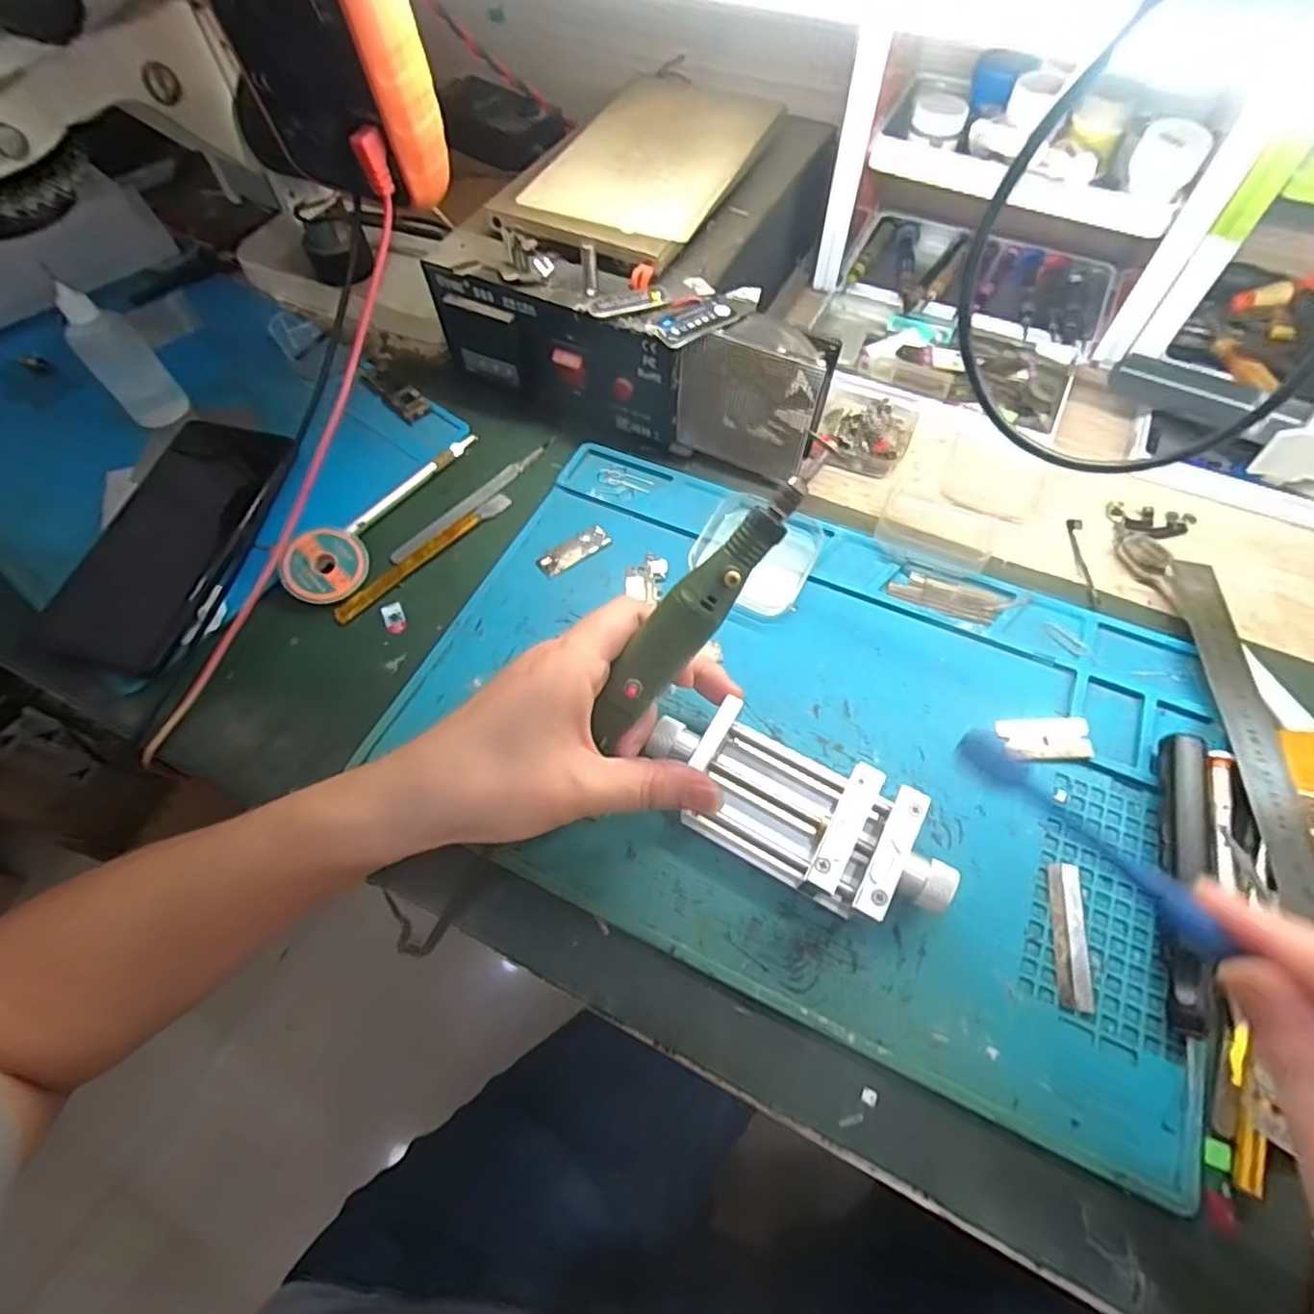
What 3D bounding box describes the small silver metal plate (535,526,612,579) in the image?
[{"bbox_3d":[-0.048,-0.061,0.369,0.042,0.004,0.016,-30,65,-14],"label":"small silver metal plate"}]

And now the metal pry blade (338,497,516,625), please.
[{"bbox_3d":[-0.134,-0.059,0.372,0.014,0.005,0.118,41,70,21],"label":"metal pry blade"}]

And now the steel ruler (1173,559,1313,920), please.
[{"bbox_3d":[0.285,0.029,0.309,0.028,0.004,0.214,8,62,-1],"label":"steel ruler"}]

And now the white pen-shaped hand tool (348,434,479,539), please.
[{"bbox_3d":[-0.151,-0.110,0.402,0.009,0.008,0.103,34,68,18],"label":"white pen-shaped hand tool"}]

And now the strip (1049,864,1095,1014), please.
[{"bbox_3d":[0.174,0.116,0.269,0.015,0.004,0.057,11,63,7],"label":"strip"}]

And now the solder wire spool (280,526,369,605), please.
[{"bbox_3d":[-0.188,-0.053,0.367,0.045,0.013,0.045,11,63,-23],"label":"solder wire spool"}]

